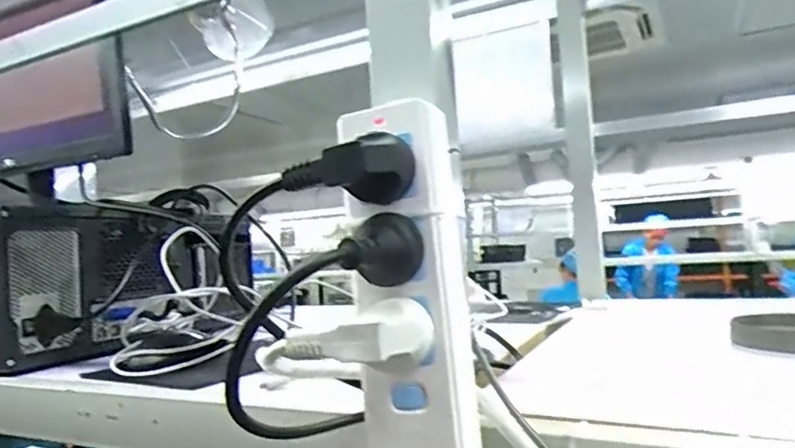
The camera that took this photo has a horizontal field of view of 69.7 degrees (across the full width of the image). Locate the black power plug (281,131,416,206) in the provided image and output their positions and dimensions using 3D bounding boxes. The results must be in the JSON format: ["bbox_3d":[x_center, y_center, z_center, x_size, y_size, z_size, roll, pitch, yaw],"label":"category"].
[{"bbox_3d":[-0.025,-0.027,0.291,0.052,0.033,0.044,-5,-3,38],"label":"black power plug"}]

